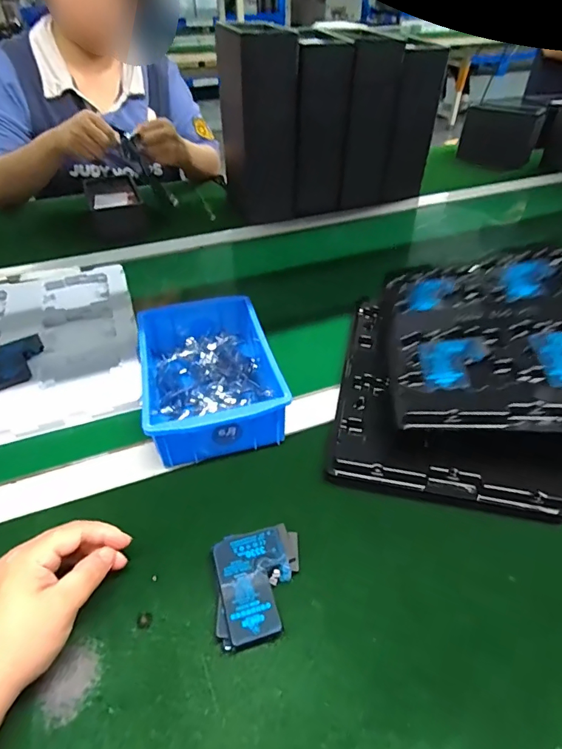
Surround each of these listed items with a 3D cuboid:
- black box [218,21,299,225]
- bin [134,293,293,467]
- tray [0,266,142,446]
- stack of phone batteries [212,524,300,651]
[{"bbox_3d":[-0.040,-0.439,0.789,0.125,0.289,0.135,-10,43,-10],"label":"black box"},{"bbox_3d":[-0.078,-0.003,0.470,0.127,0.061,0.191,-12,44,-12],"label":"bin"},{"bbox_3d":[-0.327,-0.040,0.554,0.269,0.024,0.318,-14,44,-14],"label":"tray"},{"bbox_3d":[-0.016,0.157,0.332,0.065,0.016,0.078,-6,43,-6],"label":"stack of phone batteries"}]

